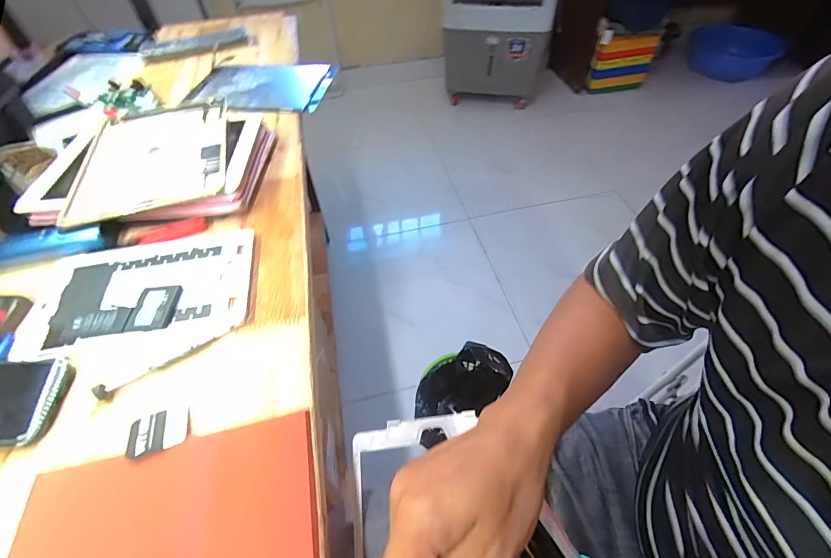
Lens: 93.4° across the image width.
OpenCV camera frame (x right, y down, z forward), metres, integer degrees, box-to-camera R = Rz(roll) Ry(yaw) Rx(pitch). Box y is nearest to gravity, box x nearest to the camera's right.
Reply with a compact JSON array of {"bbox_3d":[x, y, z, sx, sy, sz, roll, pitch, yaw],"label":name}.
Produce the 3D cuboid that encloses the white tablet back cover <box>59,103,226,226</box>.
[{"bbox_3d":[-0.323,-0.157,0.489,0.164,0.007,0.229,-13,51,-9],"label":"white tablet back cover"}]

